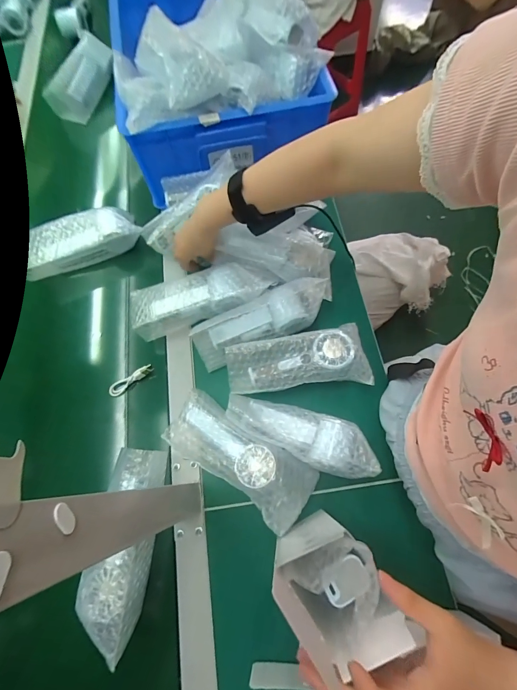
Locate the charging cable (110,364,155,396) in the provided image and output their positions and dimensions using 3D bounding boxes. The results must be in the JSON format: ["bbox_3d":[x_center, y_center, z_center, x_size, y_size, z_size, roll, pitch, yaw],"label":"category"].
[{"bbox_3d":[-0.202,0.056,0.514,0.075,0.016,0.021,-27,69,-10],"label":"charging cable"}]

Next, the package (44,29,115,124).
[{"bbox_3d":[-0.402,-0.602,0.740,0.047,0.082,0.185,27,83,11],"label":"package"}]

